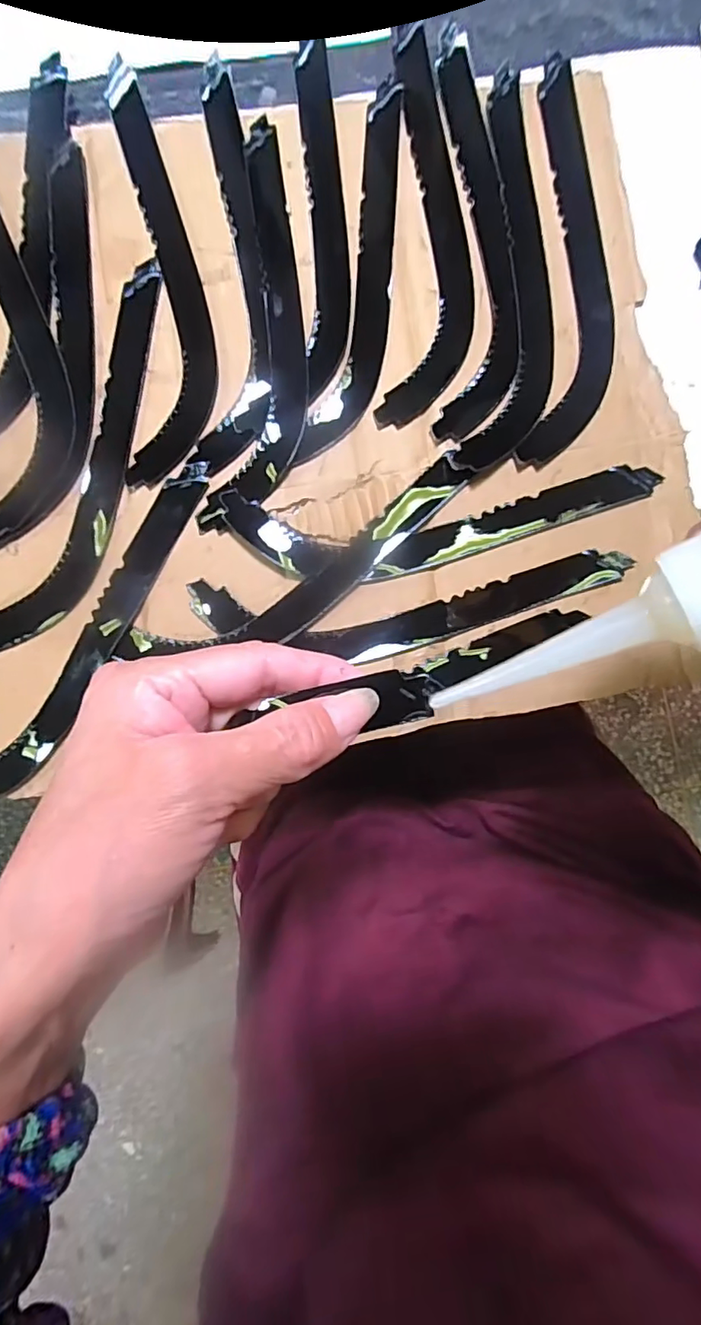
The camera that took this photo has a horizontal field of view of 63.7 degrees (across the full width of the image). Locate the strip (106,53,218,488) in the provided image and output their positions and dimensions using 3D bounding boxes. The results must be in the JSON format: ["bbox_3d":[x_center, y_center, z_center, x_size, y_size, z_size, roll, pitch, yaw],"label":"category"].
[{"bbox_3d":[-0.094,-0.197,0.286,0.045,0.008,0.212,-4,87,-3],"label":"strip"}]

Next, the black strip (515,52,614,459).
[{"bbox_3d":[0.114,-0.205,0.289,0.043,0.004,0.215,5,86,0],"label":"black strip"}]

